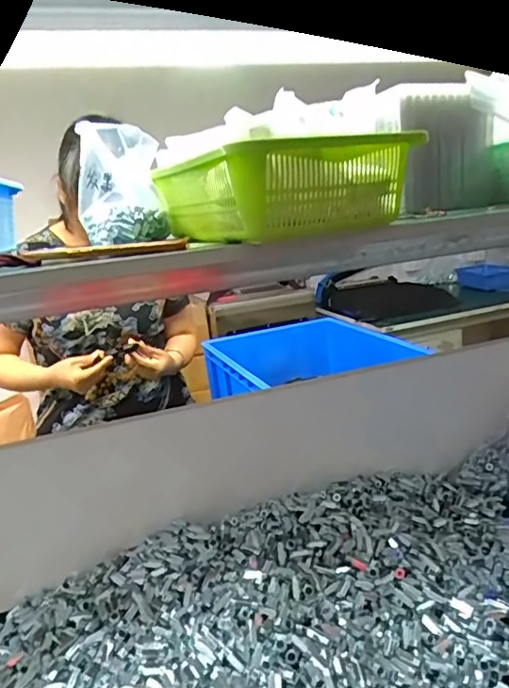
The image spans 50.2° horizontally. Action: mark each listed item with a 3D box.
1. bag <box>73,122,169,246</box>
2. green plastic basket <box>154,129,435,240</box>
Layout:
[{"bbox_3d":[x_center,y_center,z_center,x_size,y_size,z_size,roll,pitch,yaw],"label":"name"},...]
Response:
[{"bbox_3d":[-0.162,-0.192,0.651,0.094,0.134,0.075,-10,15,-16],"label":"bag"},{"bbox_3d":[0.022,-0.167,0.602,0.194,0.082,0.255,-11,15,-21],"label":"green plastic basket"}]

